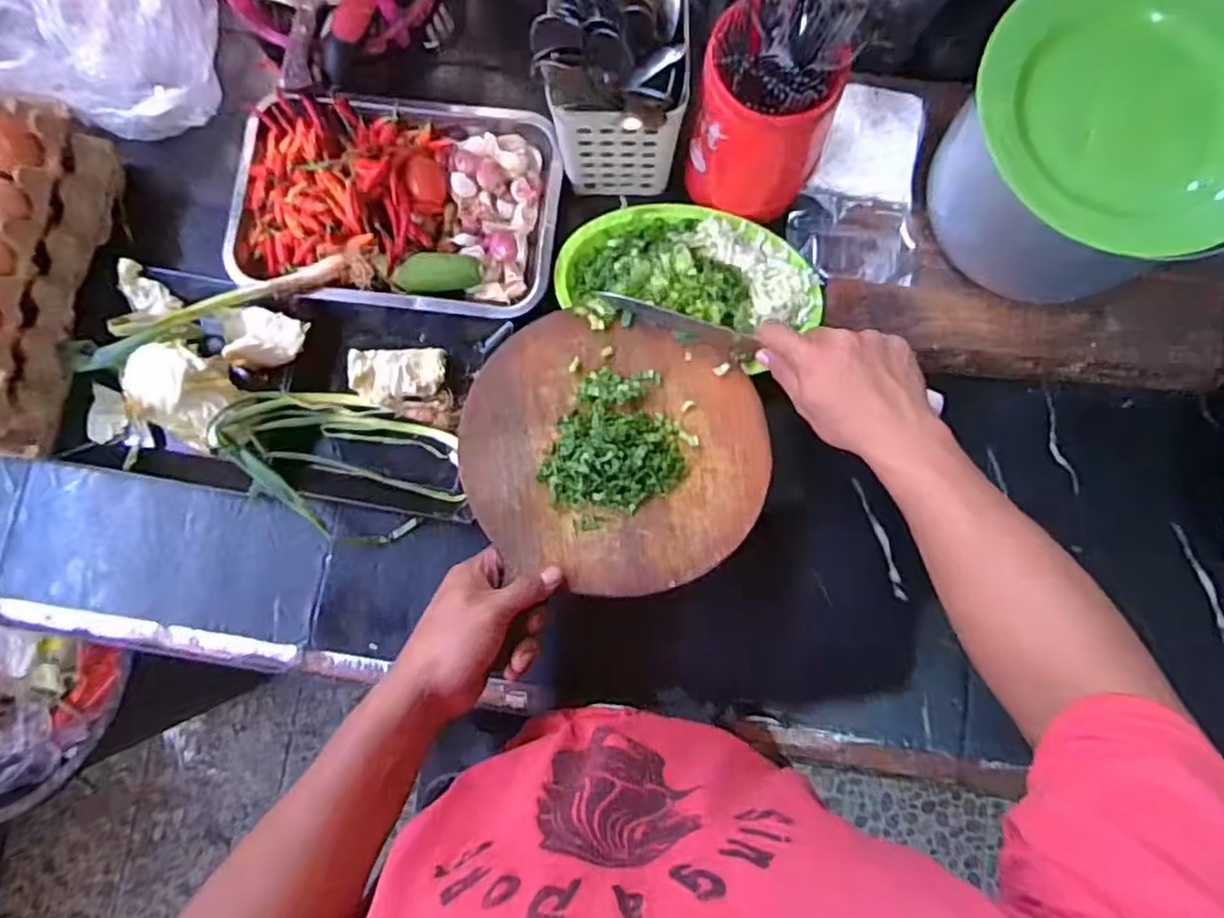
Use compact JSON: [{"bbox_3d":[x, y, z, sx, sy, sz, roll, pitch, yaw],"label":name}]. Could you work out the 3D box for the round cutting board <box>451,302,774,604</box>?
[{"bbox_3d":[0.005,-0.016,0.553,0.248,0.026,0.241,2,72,-5],"label":"round cutting board"}]

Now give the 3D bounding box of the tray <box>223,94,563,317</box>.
[{"bbox_3d":[-0.203,-0.244,0.626,0.296,0.037,0.208,4,83,0],"label":"tray"}]

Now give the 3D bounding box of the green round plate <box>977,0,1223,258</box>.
[{"bbox_3d":[0.382,-0.251,0.475,0.205,0.032,0.203,0,83,0],"label":"green round plate"}]

